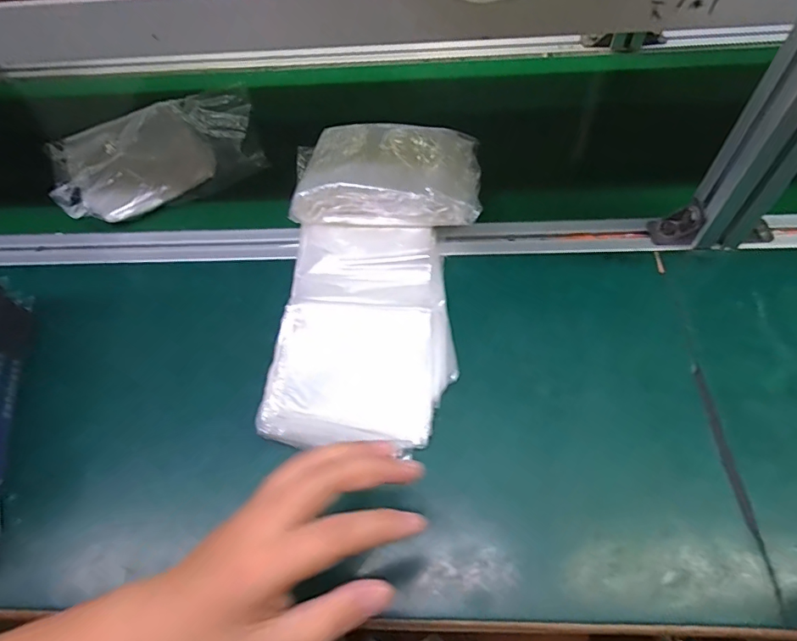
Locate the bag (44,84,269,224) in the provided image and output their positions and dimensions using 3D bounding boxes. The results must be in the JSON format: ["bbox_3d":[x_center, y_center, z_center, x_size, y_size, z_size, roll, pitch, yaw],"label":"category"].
[{"bbox_3d":[-0.259,-0.187,0.535,0.215,0.064,0.158,-28,58,-14],"label":"bag"}]

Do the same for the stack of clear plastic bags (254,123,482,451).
[{"bbox_3d":[-0.018,-0.056,0.429,0.162,0.052,0.329,3,56,7],"label":"stack of clear plastic bags"}]

